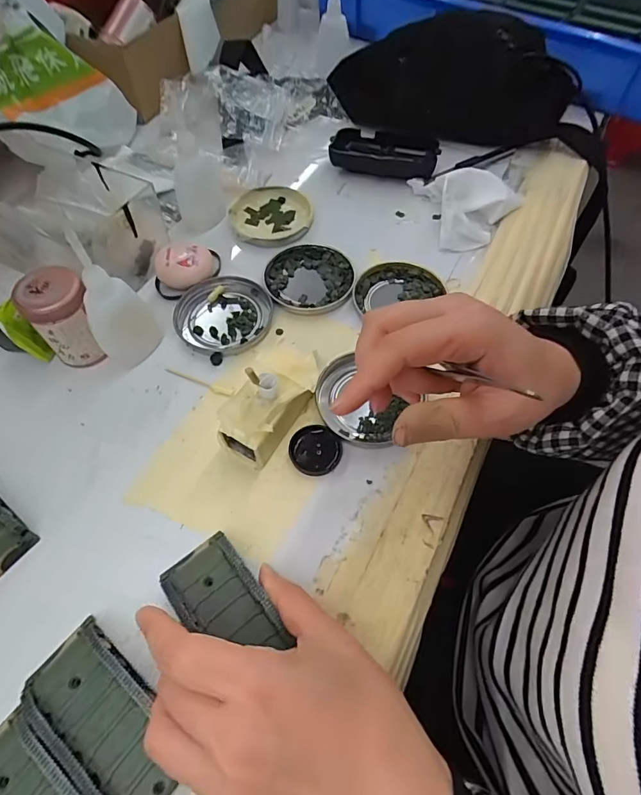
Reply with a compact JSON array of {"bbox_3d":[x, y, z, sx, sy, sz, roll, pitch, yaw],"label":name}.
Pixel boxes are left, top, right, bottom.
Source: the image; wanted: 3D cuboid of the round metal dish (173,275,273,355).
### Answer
[{"bbox_3d":[-0.080,-0.071,0.370,0.076,0.008,0.077,0,59,0],"label":"round metal dish"}]

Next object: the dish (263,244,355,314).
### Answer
[{"bbox_3d":[-0.010,-0.105,0.390,0.075,0.009,0.077,0,59,0],"label":"dish"}]

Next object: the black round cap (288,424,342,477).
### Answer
[{"bbox_3d":[-0.003,0.037,0.306,0.034,0.007,0.035,0,59,0],"label":"black round cap"}]

